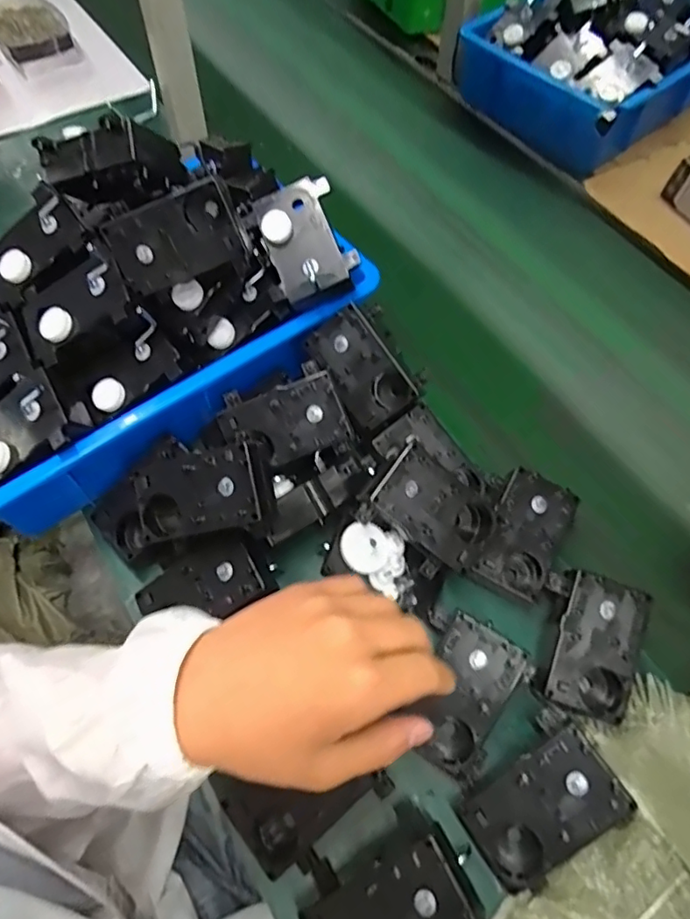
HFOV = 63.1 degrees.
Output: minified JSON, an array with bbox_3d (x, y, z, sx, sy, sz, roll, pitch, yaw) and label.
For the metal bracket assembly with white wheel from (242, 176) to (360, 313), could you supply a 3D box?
[{"bbox_3d":[-0.034,-0.189,0.494,0.073,0.028,0.101,-28,92,-1],"label":"metal bracket assembly with white wheel"}]

